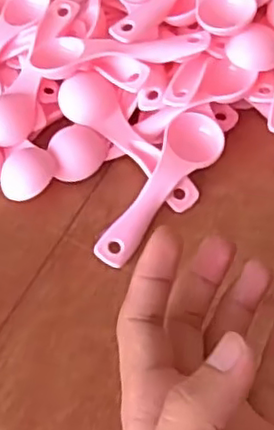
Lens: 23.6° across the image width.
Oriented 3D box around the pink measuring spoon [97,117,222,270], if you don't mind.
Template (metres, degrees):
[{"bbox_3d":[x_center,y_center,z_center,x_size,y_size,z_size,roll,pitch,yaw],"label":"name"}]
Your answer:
[{"bbox_3d":[0.017,-0.016,0.398,0.034,0.021,0.113,24,59,17],"label":"pink measuring spoon"}]

